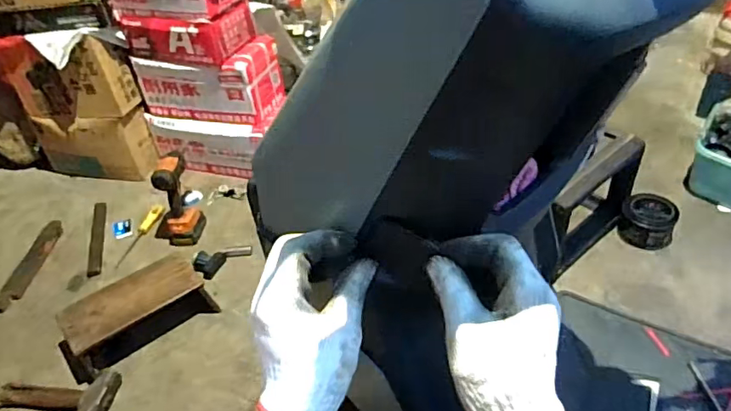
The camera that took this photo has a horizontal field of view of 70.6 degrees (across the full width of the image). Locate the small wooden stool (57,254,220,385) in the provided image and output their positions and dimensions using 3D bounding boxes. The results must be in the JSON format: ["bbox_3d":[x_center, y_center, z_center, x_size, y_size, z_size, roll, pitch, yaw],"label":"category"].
[{"bbox_3d":[-0.548,0.251,1.221,0.334,0.100,0.169,-30,45,-27],"label":"small wooden stool"}]

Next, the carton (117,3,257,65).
[{"bbox_3d":[-0.509,-0.517,1.512,0.307,0.117,0.206,10,41,19],"label":"carton"}]

